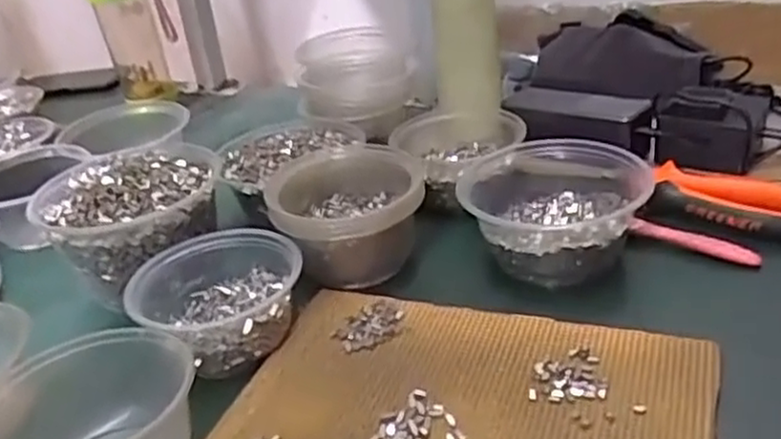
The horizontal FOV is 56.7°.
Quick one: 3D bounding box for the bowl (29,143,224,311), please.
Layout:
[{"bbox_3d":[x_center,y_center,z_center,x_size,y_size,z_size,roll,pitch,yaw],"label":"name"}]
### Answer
[{"bbox_3d":[-0.200,0.004,0.577,0.134,0.091,0.127,-5,30,3],"label":"bowl"}]

